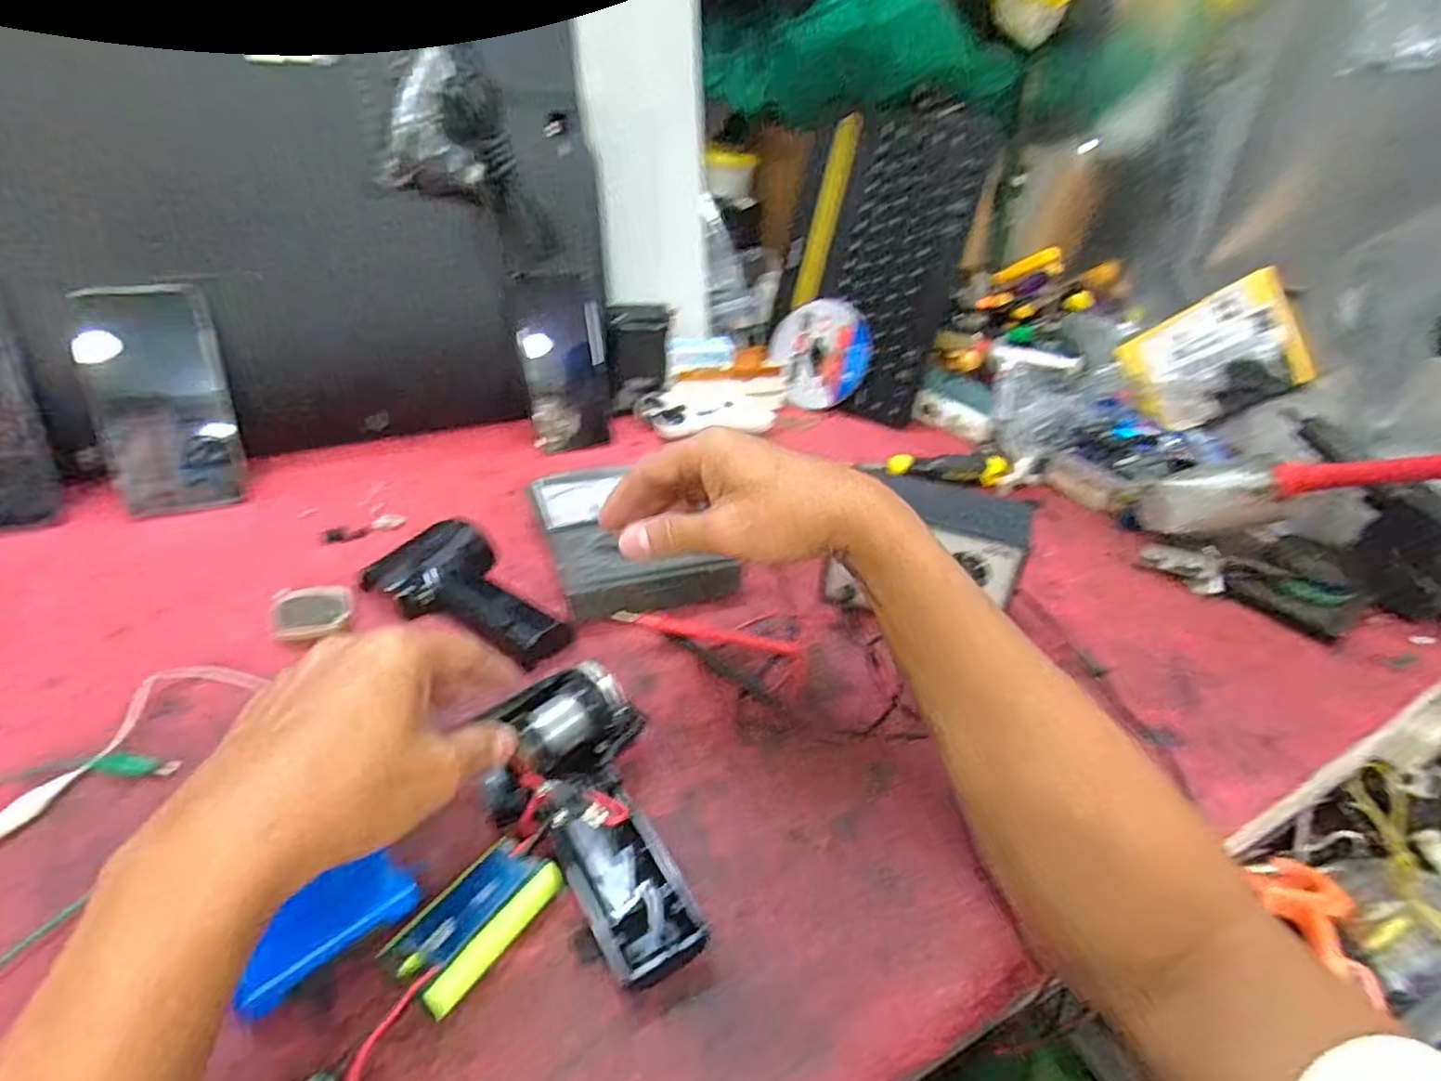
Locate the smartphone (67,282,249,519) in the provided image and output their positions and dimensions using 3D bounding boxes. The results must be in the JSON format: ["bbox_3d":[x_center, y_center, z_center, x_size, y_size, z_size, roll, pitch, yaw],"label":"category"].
[{"bbox_3d":[-0.410,-0.102,0.543,0.081,0.161,0.006,-13,14,-30],"label":"smartphone"}]

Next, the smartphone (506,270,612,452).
[{"bbox_3d":[-0.143,-0.165,0.684,0.081,0.152,0.014,-16,13,-22],"label":"smartphone"}]

